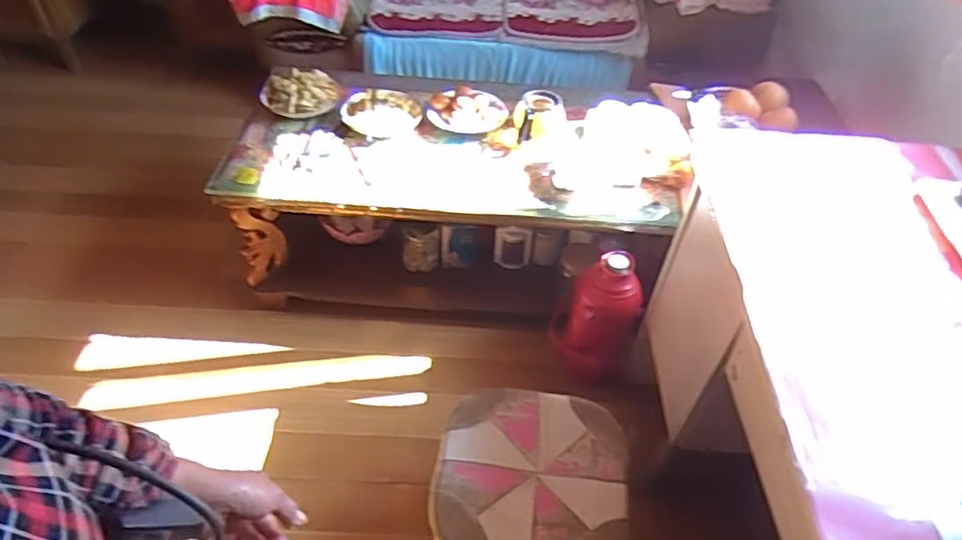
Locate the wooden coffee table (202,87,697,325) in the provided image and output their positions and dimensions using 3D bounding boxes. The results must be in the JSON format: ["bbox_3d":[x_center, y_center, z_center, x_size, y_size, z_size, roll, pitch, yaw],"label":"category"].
[{"bbox_3d":[-0.068,-0.161,1.659,1.086,0.444,0.435,0,47,1],"label":"wooden coffee table"}]

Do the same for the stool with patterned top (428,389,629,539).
[{"bbox_3d":[0.083,0.467,1.217,0.336,0.298,0.350,7,46,4],"label":"stool with patterned top"}]

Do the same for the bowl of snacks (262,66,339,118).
[{"bbox_3d":[-0.484,-0.475,1.681,0.210,0.062,0.147,-2,46,-5],"label":"bowl of snacks"}]

